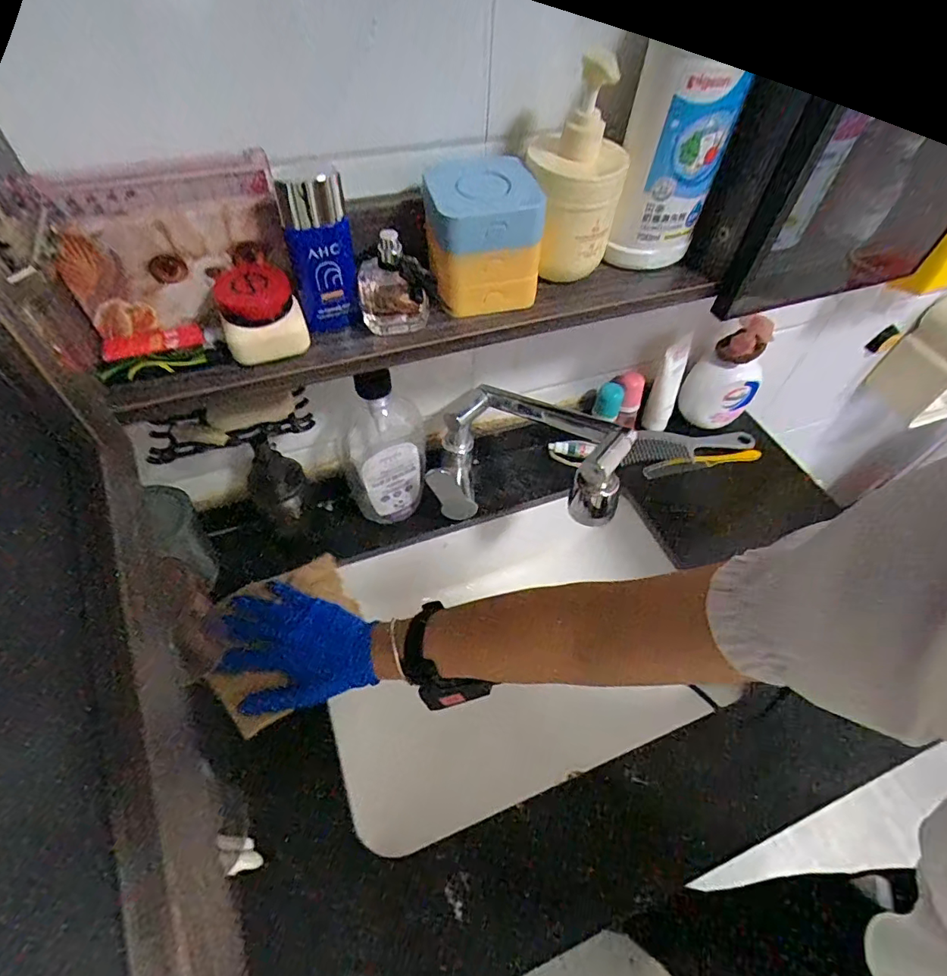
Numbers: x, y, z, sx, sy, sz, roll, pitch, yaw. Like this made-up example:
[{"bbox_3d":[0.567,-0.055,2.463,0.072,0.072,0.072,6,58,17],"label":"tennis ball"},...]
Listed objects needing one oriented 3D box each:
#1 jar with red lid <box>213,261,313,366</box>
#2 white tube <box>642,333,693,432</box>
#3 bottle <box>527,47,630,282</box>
[{"bbox_3d":[-0.150,-0.126,0.364,0.052,0.050,0.051,1,54,-1],"label":"jar with red lid"},{"bbox_3d":[0.267,-0.141,0.716,0.040,0.142,0.032,5,54,1],"label":"white tube"},{"bbox_3d":[0.083,-0.237,0.412,0.079,0.118,0.065,-11,55,-9],"label":"bottle"}]

